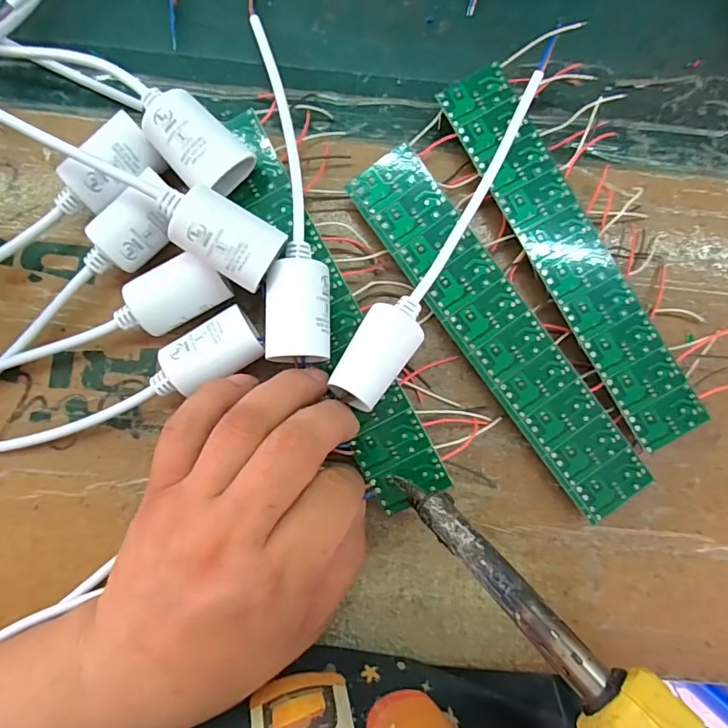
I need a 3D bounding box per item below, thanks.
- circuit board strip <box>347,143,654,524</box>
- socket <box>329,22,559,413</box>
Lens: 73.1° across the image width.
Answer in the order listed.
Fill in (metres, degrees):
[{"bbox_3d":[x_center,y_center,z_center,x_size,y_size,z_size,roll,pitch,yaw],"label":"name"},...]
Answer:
[{"bbox_3d":[0.065,-0.015,0.245,0.039,0.015,0.199,-36,89,-4],"label":"circuit board strip"},{"bbox_3d":[0.043,-0.068,0.237,0.027,0.032,0.197,30,79,-1],"label":"socket"}]

